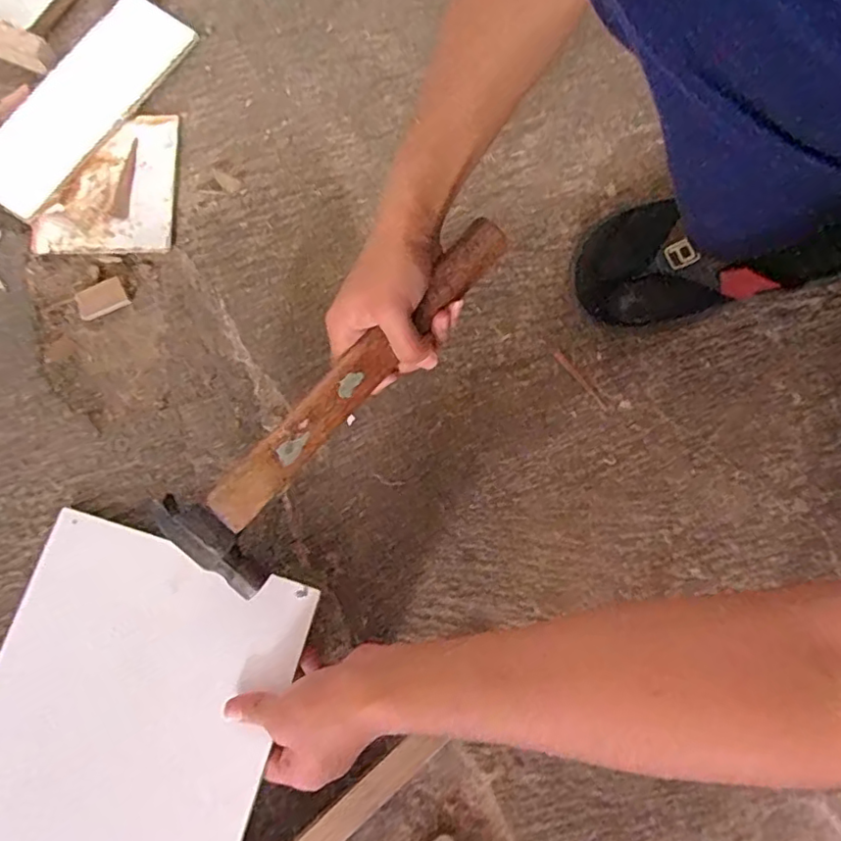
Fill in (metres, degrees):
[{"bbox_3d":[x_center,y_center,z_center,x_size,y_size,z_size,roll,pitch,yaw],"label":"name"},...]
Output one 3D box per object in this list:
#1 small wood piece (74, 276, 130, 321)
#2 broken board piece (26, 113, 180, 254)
[{"bbox_3d":[-0.280,-0.107,0.521,0.042,0.006,0.027,-25,77,-5],"label":"small wood piece"},{"bbox_3d":[-0.281,-0.215,0.535,0.120,0.010,0.133,-1,77,1],"label":"broken board piece"}]

